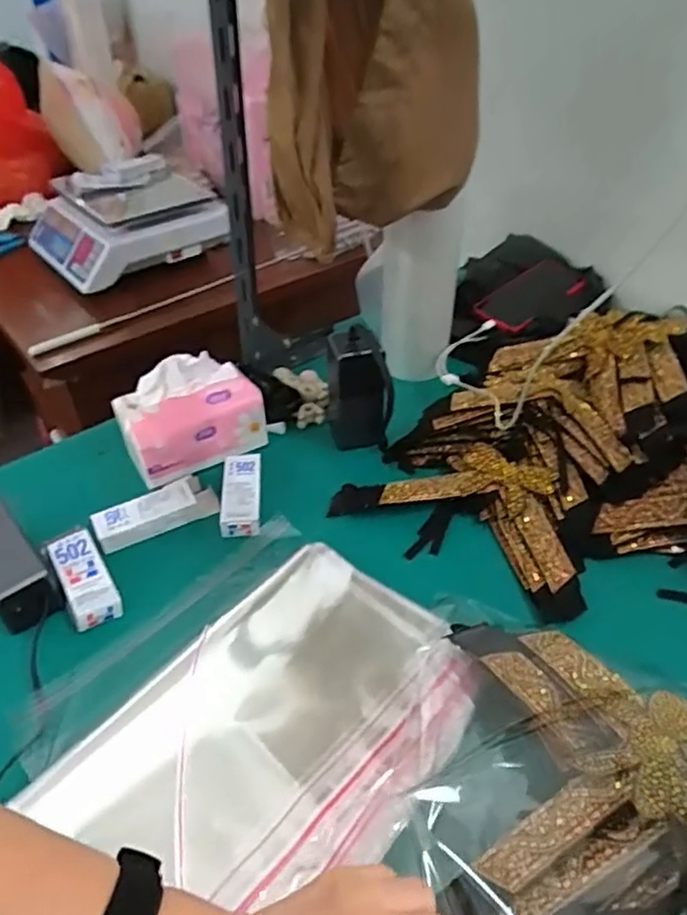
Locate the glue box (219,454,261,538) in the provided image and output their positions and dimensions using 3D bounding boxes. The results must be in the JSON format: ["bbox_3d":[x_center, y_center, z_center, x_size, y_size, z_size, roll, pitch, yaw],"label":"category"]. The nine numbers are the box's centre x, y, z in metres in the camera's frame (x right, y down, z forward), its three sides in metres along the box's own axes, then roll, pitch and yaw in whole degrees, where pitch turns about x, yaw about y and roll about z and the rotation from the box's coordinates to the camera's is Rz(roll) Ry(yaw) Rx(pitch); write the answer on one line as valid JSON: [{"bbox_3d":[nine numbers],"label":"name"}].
[{"bbox_3d":[-0.108,0.036,0.671,0.040,0.019,0.111,-4,42,-3],"label":"glue box"}]

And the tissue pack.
[{"bbox_3d":[-0.171,-0.050,0.714,0.150,0.090,0.102,-18,45,-18],"label":"tissue pack"}]

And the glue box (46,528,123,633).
[{"bbox_3d":[-0.242,0.114,0.592,0.042,0.027,0.105,-23,46,-23],"label":"glue box"}]

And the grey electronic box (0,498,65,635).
[{"bbox_3d":[-0.311,0.095,0.583,0.053,0.049,0.138,-29,49,-28],"label":"grey electronic box"}]

